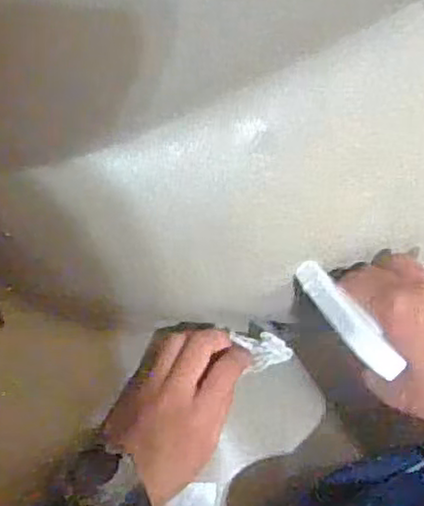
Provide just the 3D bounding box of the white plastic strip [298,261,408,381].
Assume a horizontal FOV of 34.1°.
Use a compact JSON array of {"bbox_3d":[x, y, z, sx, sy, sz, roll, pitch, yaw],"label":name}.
[{"bbox_3d":[0.082,0.039,0.436,0.018,0.009,0.092,-32,60,-7],"label":"white plastic strip"}]

